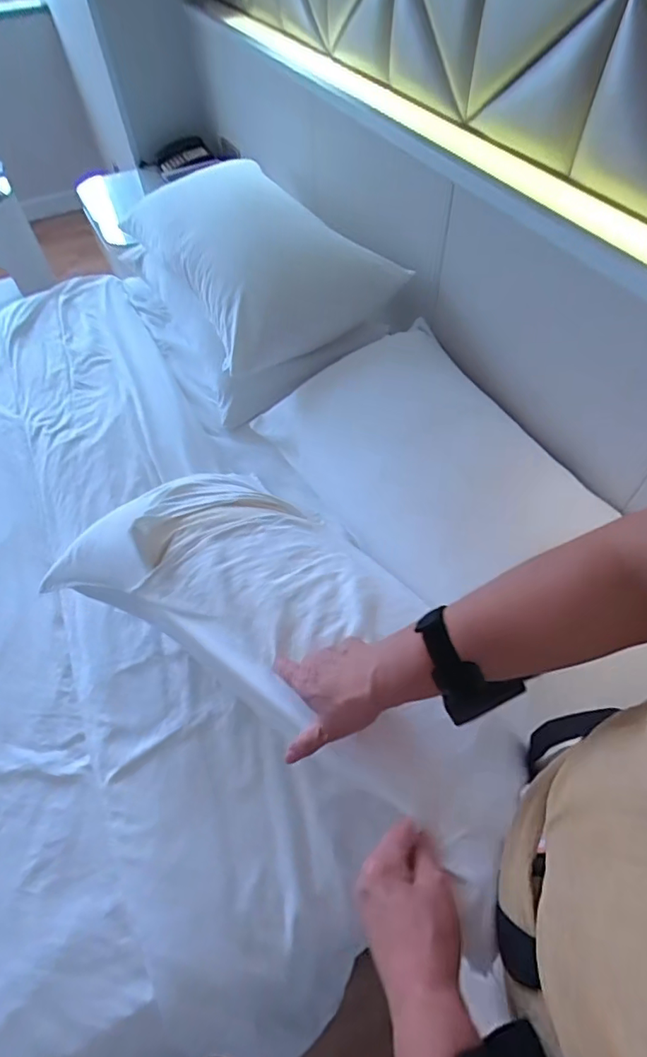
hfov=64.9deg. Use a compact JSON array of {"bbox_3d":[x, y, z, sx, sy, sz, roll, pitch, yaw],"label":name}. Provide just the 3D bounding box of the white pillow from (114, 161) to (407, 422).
[{"bbox_3d":[-0.195,-0.665,1.313,0.461,0.231,0.750,-28,58,-17],"label":"white pillow"}]

